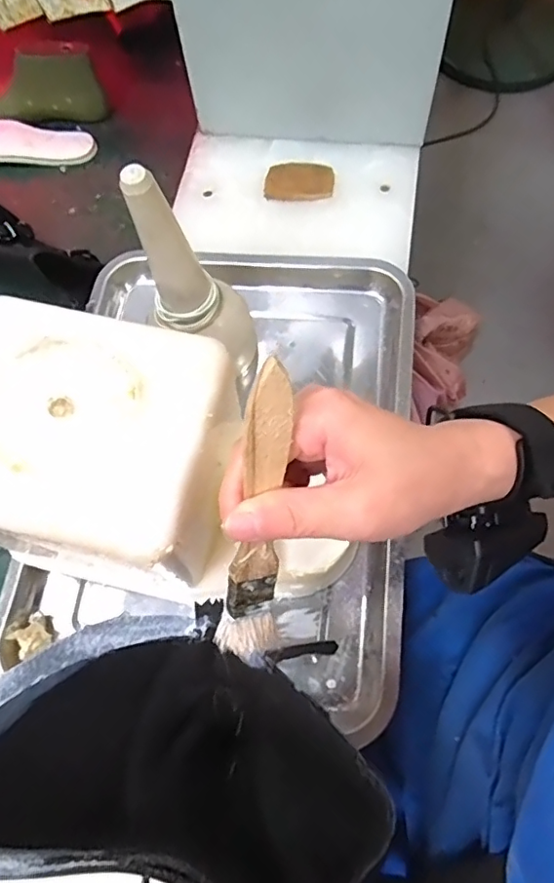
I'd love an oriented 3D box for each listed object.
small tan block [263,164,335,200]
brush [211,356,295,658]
[{"bbox_3d":[0.023,-0.264,0.556,0.069,0.009,0.043,4,70,4],"label":"small tan block"},{"bbox_3d":[-0.007,0.035,0.224,0.027,0.142,0.017,10,31,6],"label":"brush"}]

